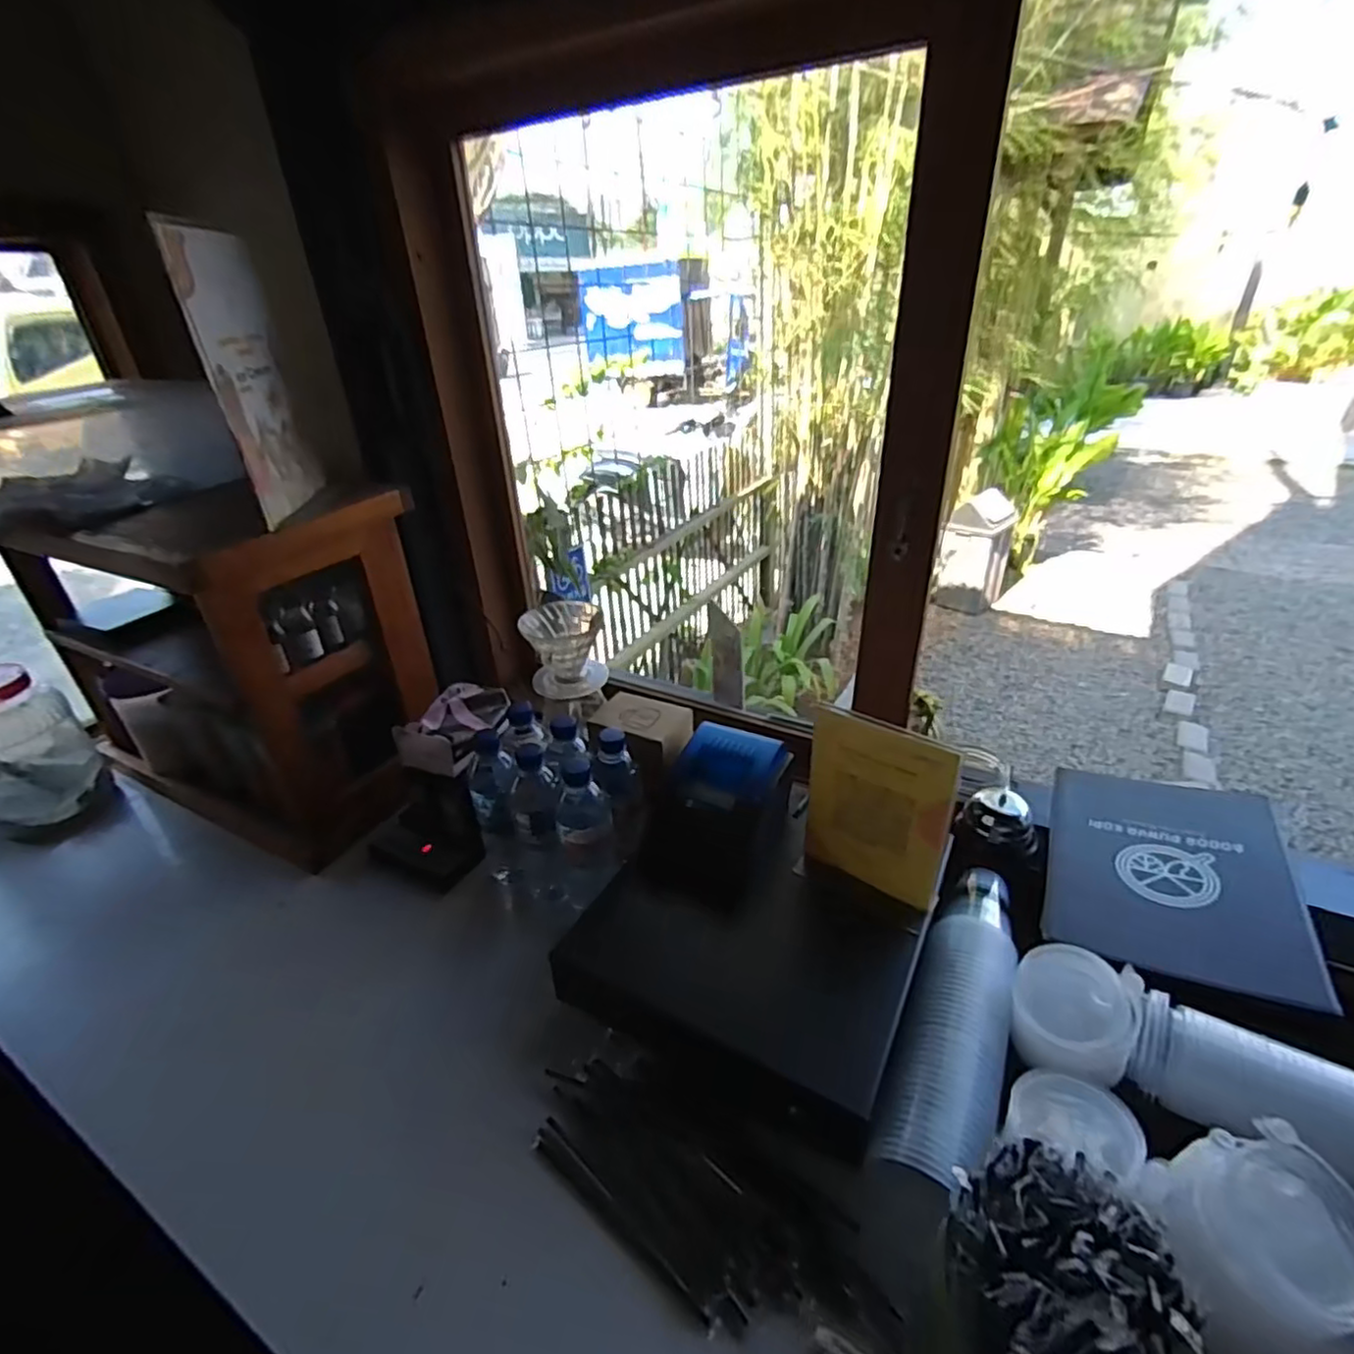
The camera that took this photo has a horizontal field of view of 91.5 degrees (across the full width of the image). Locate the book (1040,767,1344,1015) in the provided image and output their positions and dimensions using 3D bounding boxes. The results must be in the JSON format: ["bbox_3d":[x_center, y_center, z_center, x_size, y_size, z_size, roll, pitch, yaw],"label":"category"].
[{"bbox_3d":[0.560,0.215,0.755,0.230,0.012,0.334,5,28,31],"label":"book"}]

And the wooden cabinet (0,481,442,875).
[{"bbox_3d":[-0.641,-0.032,0.984,0.554,0.450,0.276,13,34,24],"label":"wooden cabinet"}]

